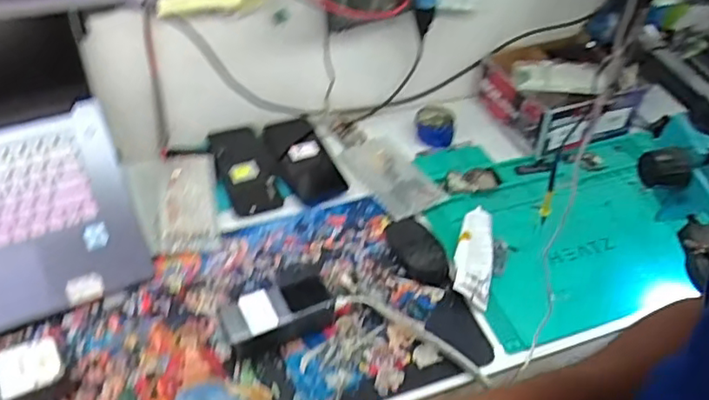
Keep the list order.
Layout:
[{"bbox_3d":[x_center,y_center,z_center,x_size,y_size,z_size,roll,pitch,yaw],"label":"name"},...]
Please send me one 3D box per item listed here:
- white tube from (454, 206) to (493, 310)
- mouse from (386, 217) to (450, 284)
[{"bbox_3d":[0.158,0.072,0.835,0.047,0.029,0.144,10,46,3],"label":"white tube"},{"bbox_3d":[0.082,0.064,0.832,0.056,0.032,0.110,-18,51,-22],"label":"mouse"}]

